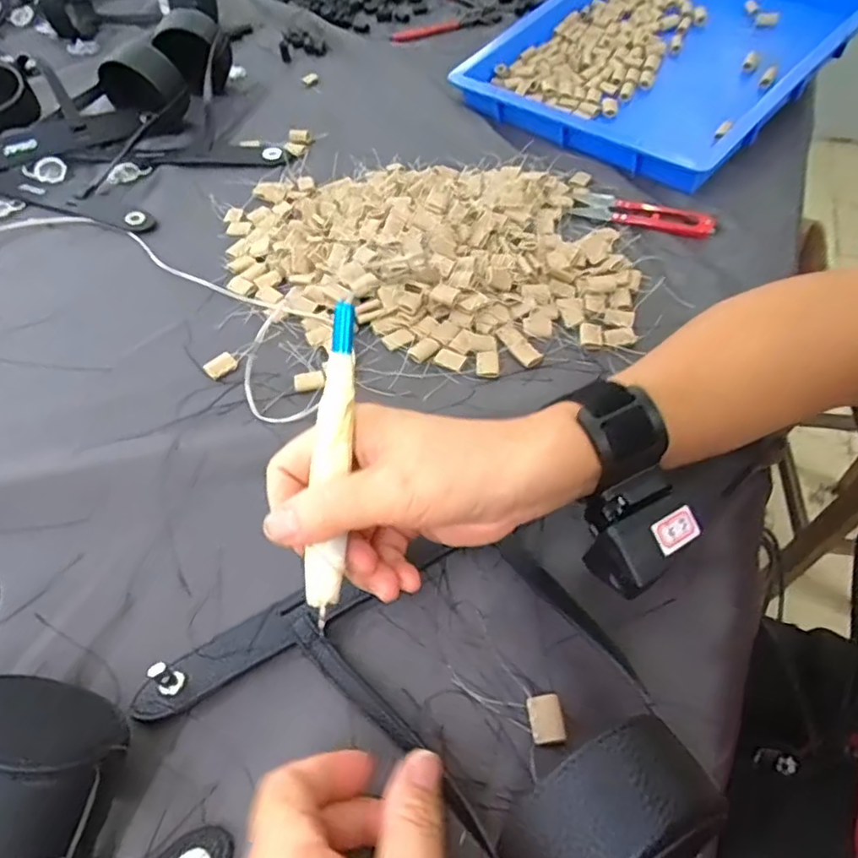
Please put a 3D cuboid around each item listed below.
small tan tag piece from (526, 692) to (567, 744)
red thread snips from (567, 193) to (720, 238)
[{"bbox_3d":[0.053,0.132,0.281,0.014,0.004,0.021,-6,53,-2],"label":"small tan tag piece"},{"bbox_3d":[0.176,-0.177,0.503,0.111,0.004,0.033,18,55,14],"label":"red thread snips"}]

